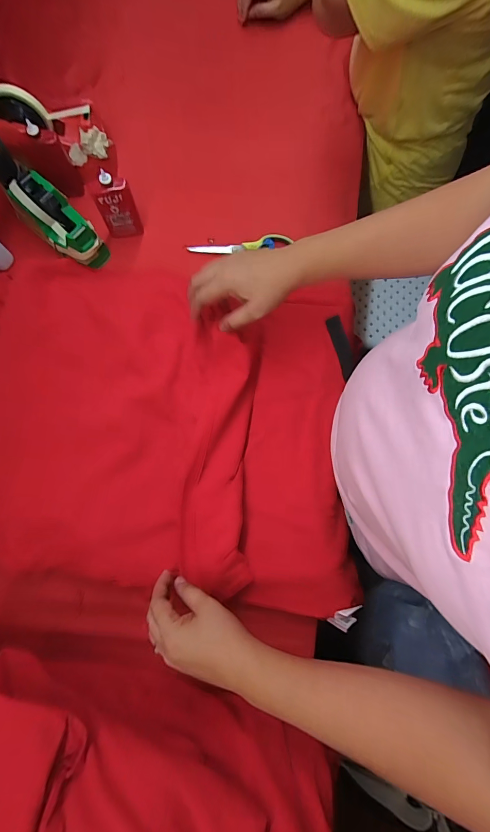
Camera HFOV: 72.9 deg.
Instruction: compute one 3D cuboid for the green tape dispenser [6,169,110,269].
[{"bbox_3d":[-0.302,-0.317,0.533,0.149,0.092,0.073,41,83,8],"label":"green tape dispenser"}]

